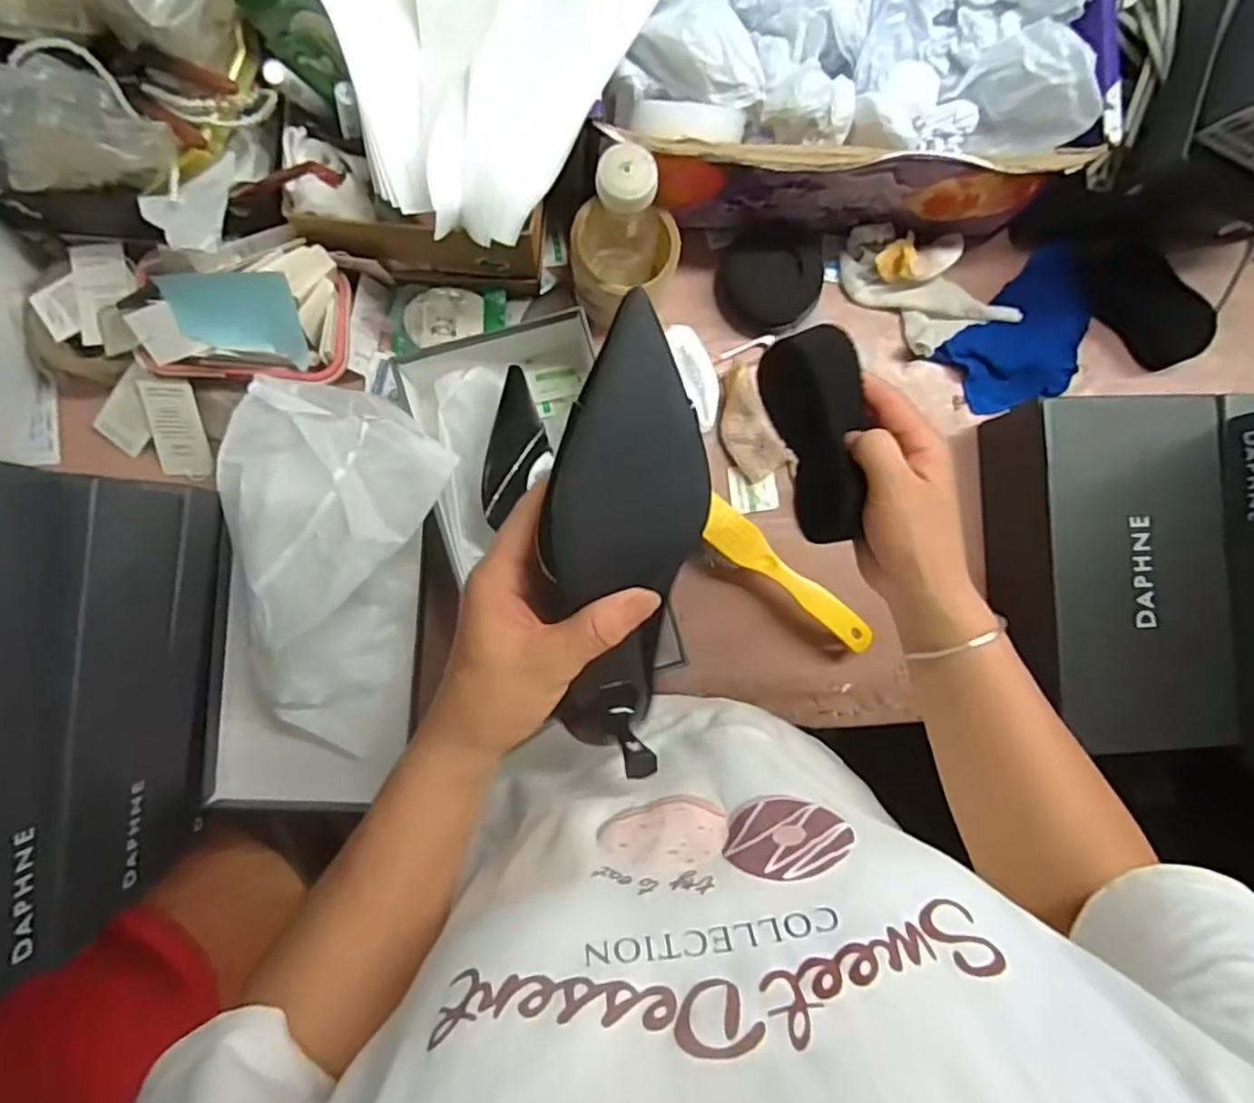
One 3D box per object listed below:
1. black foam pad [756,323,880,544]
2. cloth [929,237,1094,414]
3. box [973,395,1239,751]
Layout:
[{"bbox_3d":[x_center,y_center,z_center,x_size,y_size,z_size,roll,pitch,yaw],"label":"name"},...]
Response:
[{"bbox_3d":[0.116,-0.067,0.405,0.043,0.058,0.121,-13,101,-5],"label":"black foam pad"},{"bbox_3d":[0.384,-0.202,0.651,0.156,0.028,0.105,-43,93,-4],"label":"cloth"},{"bbox_3d":[0.420,0.018,0.605,0.154,0.095,0.285,-1,89,-5],"label":"box"}]

